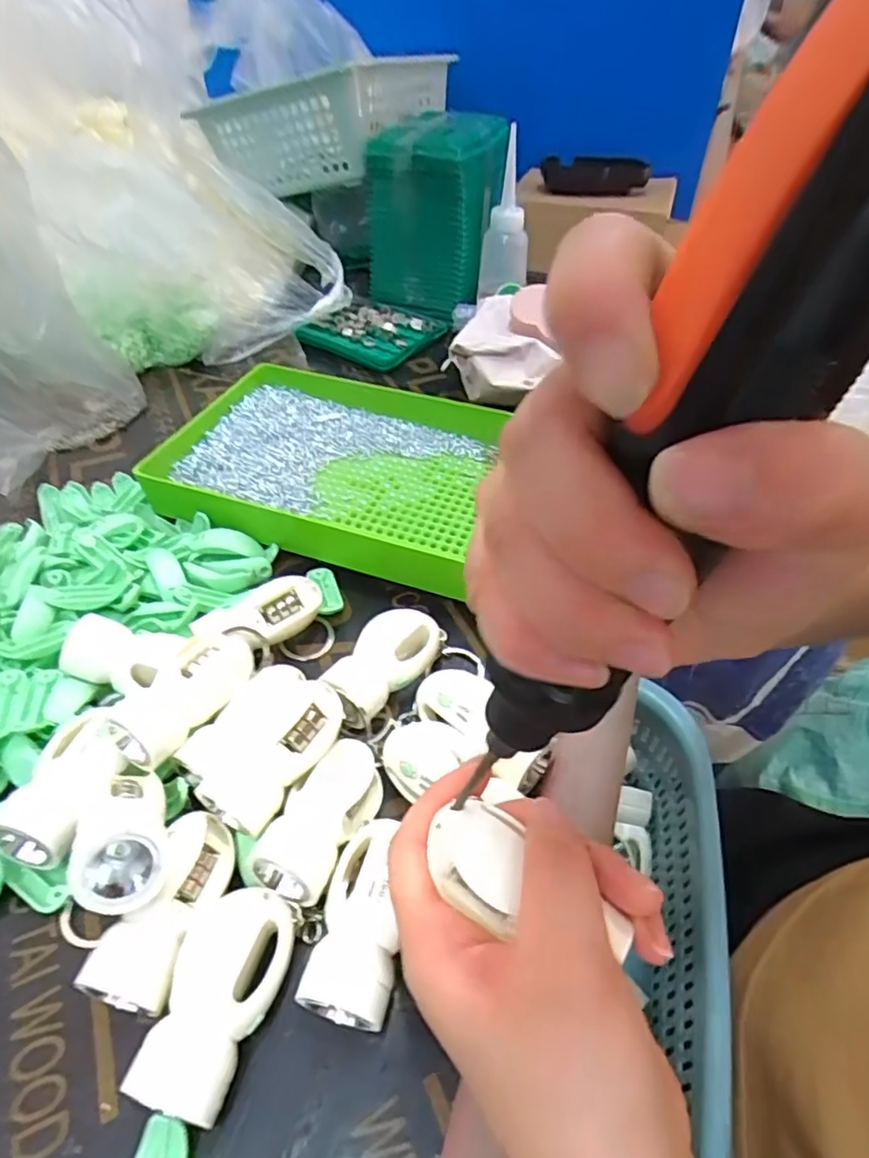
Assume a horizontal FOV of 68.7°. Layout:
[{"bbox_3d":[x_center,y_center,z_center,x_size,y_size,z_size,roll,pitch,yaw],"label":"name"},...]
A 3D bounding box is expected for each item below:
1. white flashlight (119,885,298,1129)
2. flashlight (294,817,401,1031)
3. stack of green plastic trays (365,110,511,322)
[{"bbox_3d":[-0.072,0.141,0.216,0.036,0.027,0.064,8,47,8],"label":"white flashlight"},{"bbox_3d":[-0.026,0.123,0.232,0.029,0.028,0.068,5,47,6],"label":"flashlight"},{"bbox_3d":[-0.001,-0.337,0.592,0.107,0.144,0.099,15,48,15],"label":"stack of green plastic trays"}]

